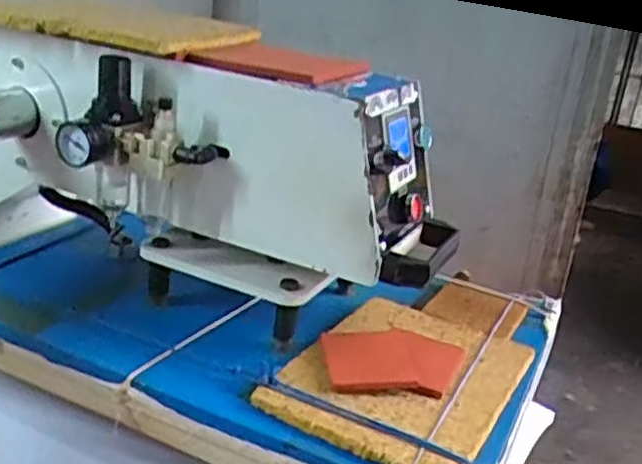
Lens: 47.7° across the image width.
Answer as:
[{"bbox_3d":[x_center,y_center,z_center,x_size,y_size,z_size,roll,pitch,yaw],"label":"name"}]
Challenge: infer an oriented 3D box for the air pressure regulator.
[{"bbox_3d":[-0.159,-0.103,0.651,0.142,0.091,0.059,3,21,-10],"label":"air pressure regulator"}]

